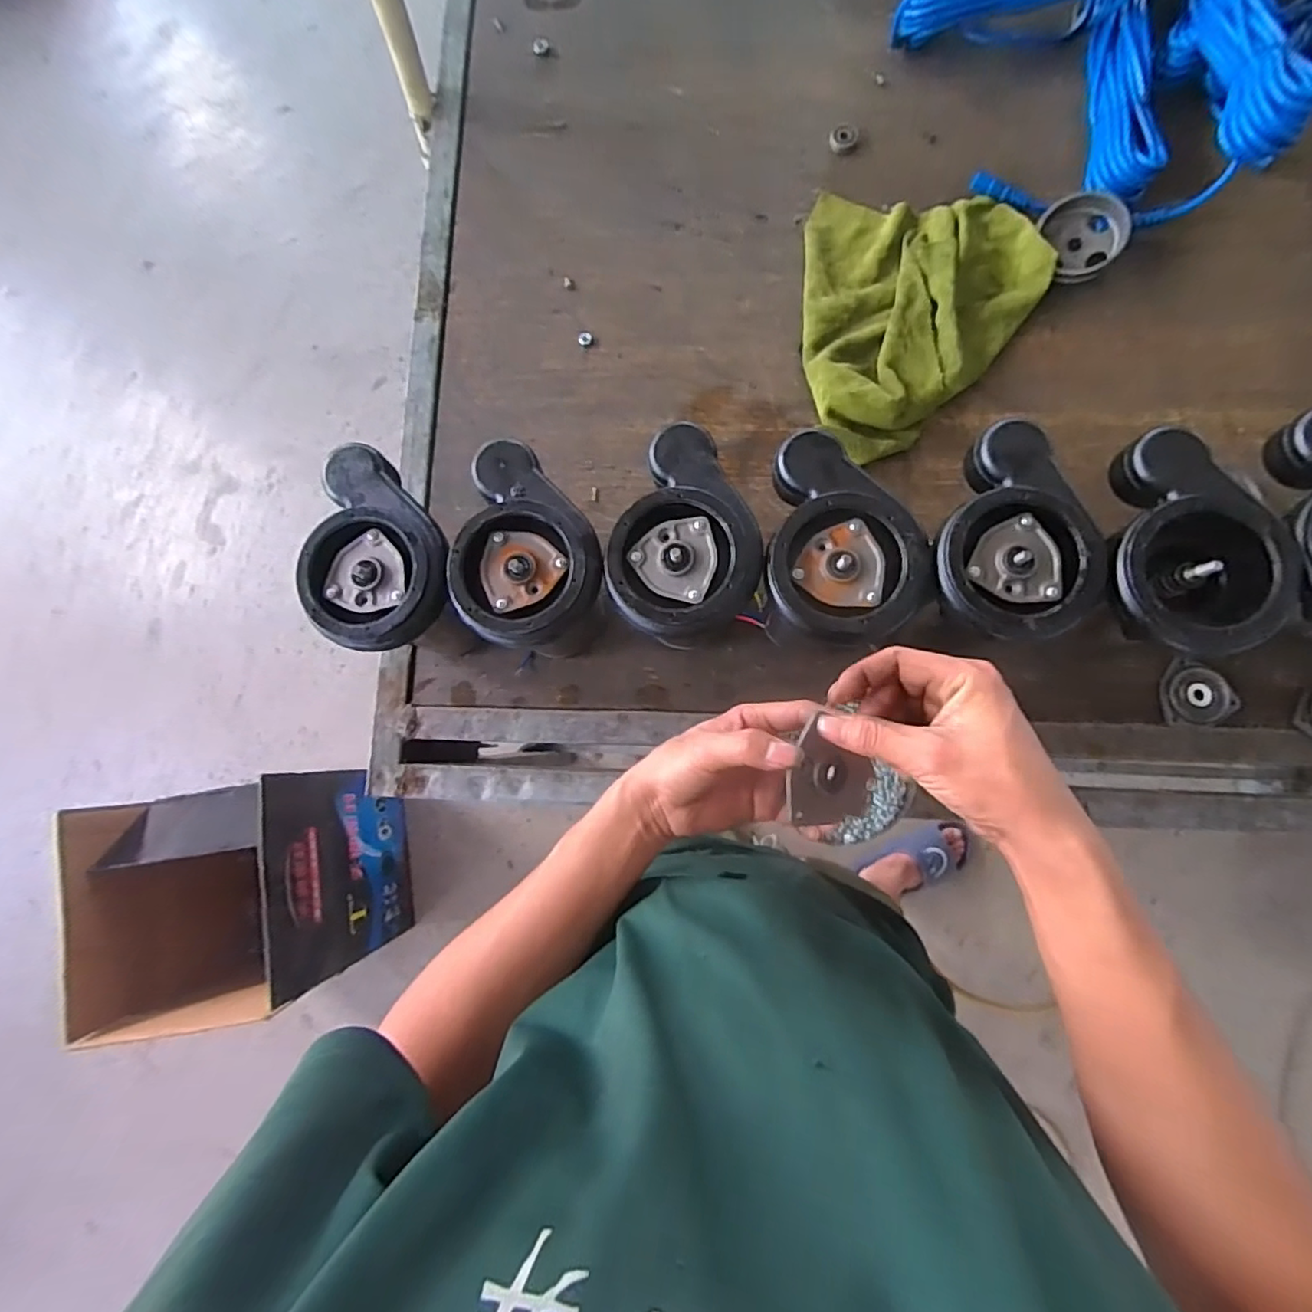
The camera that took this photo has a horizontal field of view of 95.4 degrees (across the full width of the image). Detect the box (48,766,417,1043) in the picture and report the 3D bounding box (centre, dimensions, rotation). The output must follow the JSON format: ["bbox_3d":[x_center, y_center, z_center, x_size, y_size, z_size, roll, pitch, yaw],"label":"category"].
[{"bbox_3d":[-0.750,0.433,1.140,0.367,0.426,0.372,-11,81,3],"label":"box"}]

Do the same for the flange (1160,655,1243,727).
[{"bbox_3d":[0.525,0.036,0.579,0.065,0.014,0.062,-1,81,5],"label":"flange"}]

